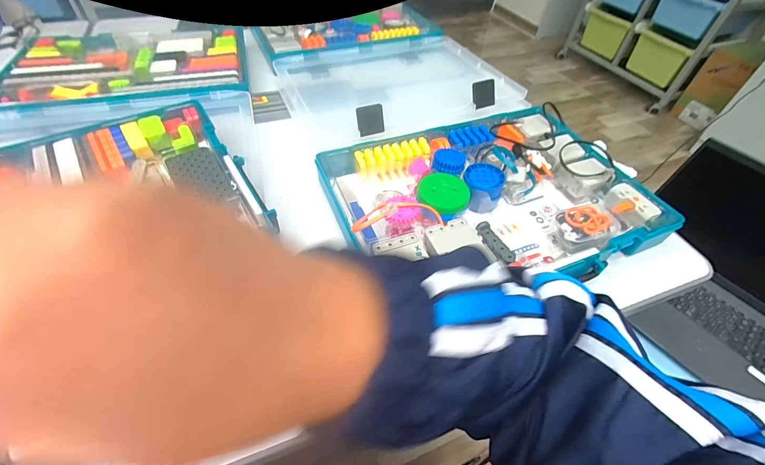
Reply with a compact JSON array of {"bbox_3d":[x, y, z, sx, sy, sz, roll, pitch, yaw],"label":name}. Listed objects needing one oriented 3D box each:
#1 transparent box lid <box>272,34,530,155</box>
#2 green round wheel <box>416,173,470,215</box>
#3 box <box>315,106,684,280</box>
[{"bbox_3d":[0.018,-0.266,0.601,0.368,0.056,0.274,-12,51,-13],"label":"transparent box lid"},{"bbox_3d":[0.070,-0.047,0.403,0.058,0.005,0.063,2,49,-2],"label":"green round wheel"},{"bbox_3d":[0.132,-0.047,0.429,0.330,0.048,0.271,-20,53,-19],"label":"box"}]

